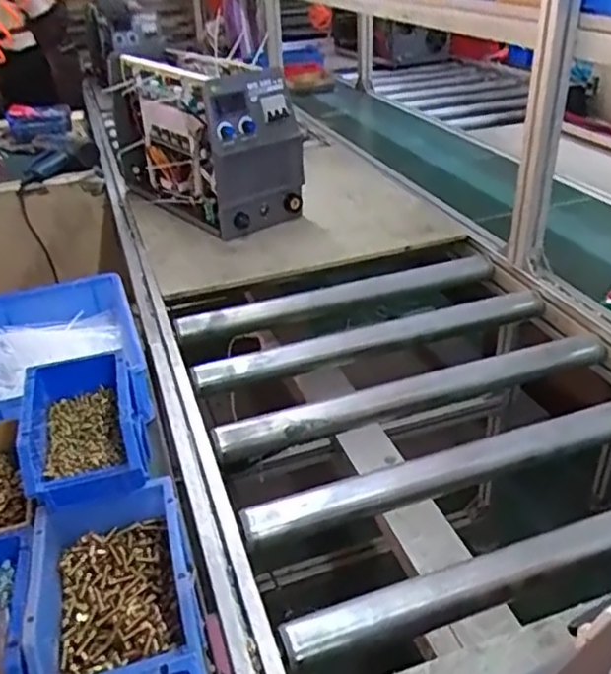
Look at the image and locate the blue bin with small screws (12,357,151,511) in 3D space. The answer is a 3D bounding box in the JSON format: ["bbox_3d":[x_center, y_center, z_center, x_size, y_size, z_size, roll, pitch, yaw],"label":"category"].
[{"bbox_3d":[-0.219,0.085,0.637,0.111,0.062,0.164,-15,34,-17],"label":"blue bin with small screws"}]

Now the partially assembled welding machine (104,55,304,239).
[{"bbox_3d":[-0.217,-0.410,1.390,0.195,0.295,0.403,-30,40,-35],"label":"partially assembled welding machine"}]

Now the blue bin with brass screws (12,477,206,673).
[{"bbox_3d":[-0.157,0.210,0.529,0.128,0.065,0.185,-12,33,-13],"label":"blue bin with brass screws"}]

